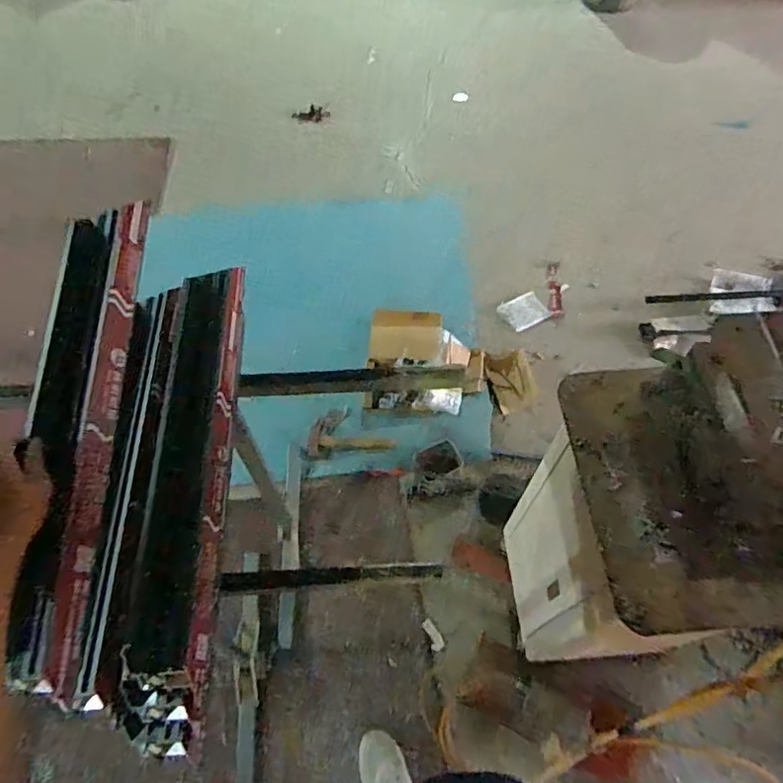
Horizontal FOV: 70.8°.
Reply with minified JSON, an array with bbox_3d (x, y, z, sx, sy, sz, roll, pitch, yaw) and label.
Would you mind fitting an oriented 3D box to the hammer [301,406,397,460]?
[{"bbox_3d":[-0.148,0.130,1.813,0.298,0.035,0.150,-7,59,-5],"label":"hammer"}]

